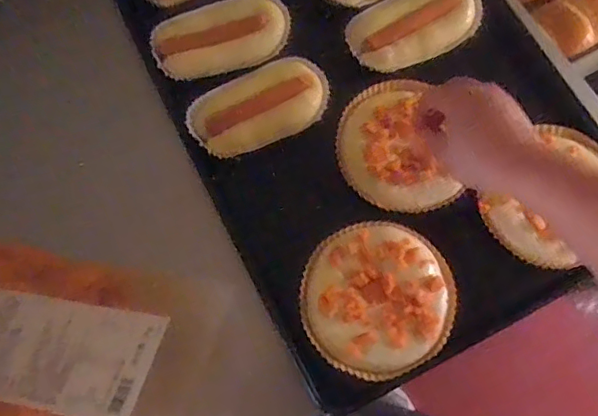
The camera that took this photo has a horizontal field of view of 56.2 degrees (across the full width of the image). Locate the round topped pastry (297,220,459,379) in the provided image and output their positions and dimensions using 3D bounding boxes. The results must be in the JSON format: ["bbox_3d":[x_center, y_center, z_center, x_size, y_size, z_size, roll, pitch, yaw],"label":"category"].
[{"bbox_3d":[0.078,0.087,0.551,0.149,0.019,0.144,0,74,0],"label":"round topped pastry"}]

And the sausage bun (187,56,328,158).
[{"bbox_3d":[-0.043,-0.112,0.615,0.153,0.023,0.080,-22,75,-6],"label":"sausage bun"}]

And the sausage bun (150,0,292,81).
[{"bbox_3d":[-0.085,-0.193,0.634,0.159,0.028,0.074,-20,74,-5],"label":"sausage bun"}]

